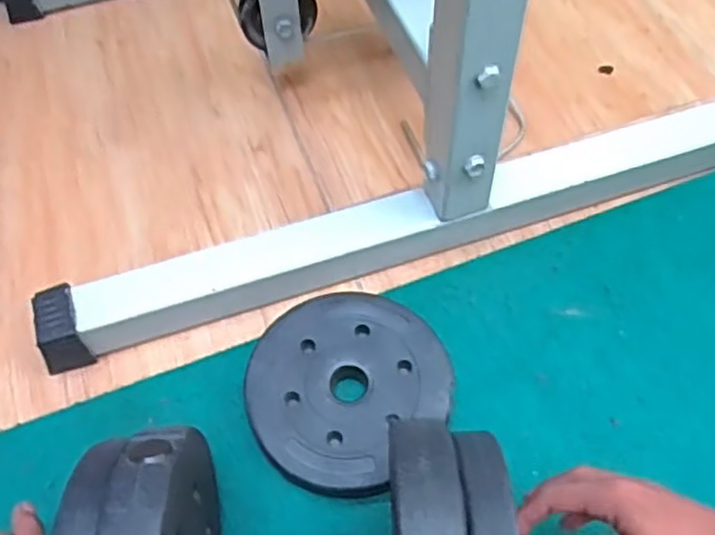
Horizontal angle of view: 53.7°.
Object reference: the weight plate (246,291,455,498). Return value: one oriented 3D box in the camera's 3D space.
[{"bbox_3d":[-0.010,0.102,0.608,0.163,0.036,0.169,-2,57,2],"label":"weight plate"}]

